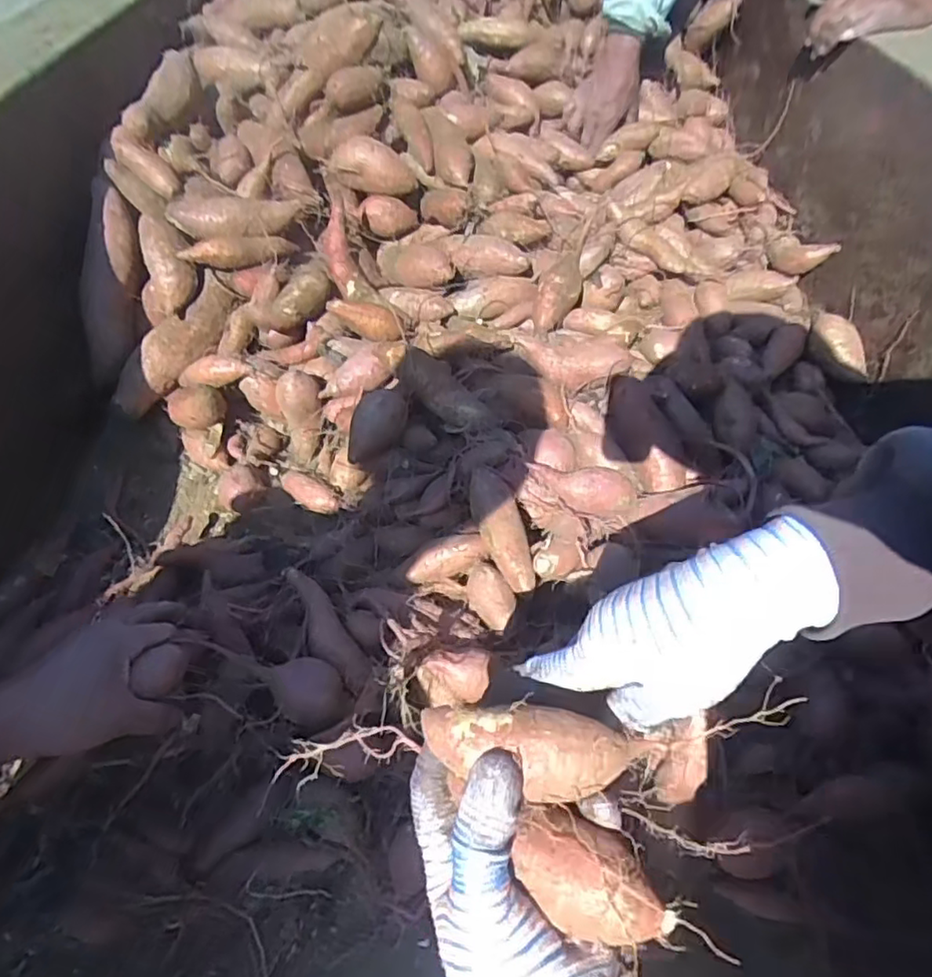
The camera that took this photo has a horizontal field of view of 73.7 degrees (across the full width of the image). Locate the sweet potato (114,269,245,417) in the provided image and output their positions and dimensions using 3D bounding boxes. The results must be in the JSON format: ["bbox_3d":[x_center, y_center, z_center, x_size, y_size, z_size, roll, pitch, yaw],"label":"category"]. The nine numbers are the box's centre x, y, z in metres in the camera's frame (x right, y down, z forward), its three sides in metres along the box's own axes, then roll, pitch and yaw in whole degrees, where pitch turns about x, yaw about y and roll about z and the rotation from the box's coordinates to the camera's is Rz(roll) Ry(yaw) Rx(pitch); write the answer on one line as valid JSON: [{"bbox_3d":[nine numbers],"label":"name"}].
[{"bbox_3d":[-0.324,-0.158,0.698,0.057,0.046,0.178,34,81,23],"label":"sweet potato"}]

